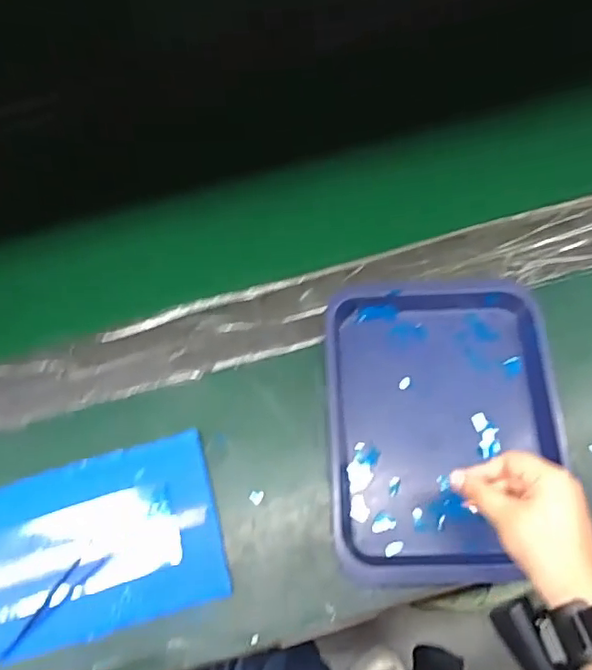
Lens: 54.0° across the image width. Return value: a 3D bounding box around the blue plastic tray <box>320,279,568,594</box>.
[{"bbox_3d":[0.141,0.084,0.568,0.213,0.041,0.289,-2,67,2],"label":"blue plastic tray"}]

